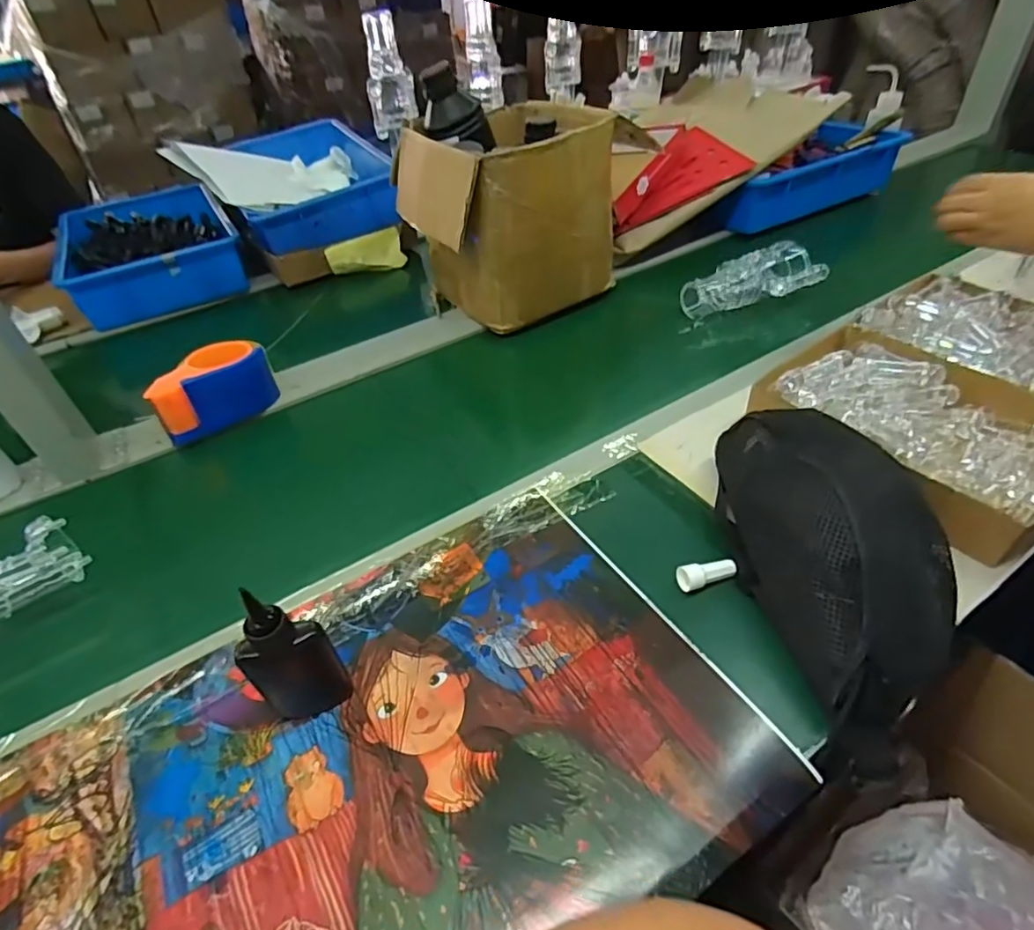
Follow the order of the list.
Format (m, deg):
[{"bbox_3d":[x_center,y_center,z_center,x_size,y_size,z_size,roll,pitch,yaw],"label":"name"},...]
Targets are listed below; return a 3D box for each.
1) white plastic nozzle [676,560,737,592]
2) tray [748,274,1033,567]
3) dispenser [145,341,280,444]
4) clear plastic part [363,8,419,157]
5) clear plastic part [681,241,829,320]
[{"bbox_3d":[0.164,0.093,0.485,0.051,0.016,0.020,-11,43,-6],"label":"white plastic nozzle"},{"bbox_3d":[0.466,-0.095,0.600,0.393,0.043,0.277,-32,56,-21],"label":"tray"},{"bbox_3d":[-0.377,-0.098,0.705,0.142,0.076,0.078,-34,50,-27],"label":"dispenser"},{"bbox_3d":[-0.243,-0.738,1.100,0.080,0.218,0.046,-1,30,3],"label":"clear plastic part"},{"bbox_3d":[0.334,-0.256,0.810,0.188,0.051,0.078,-18,44,-14],"label":"clear plastic part"}]

